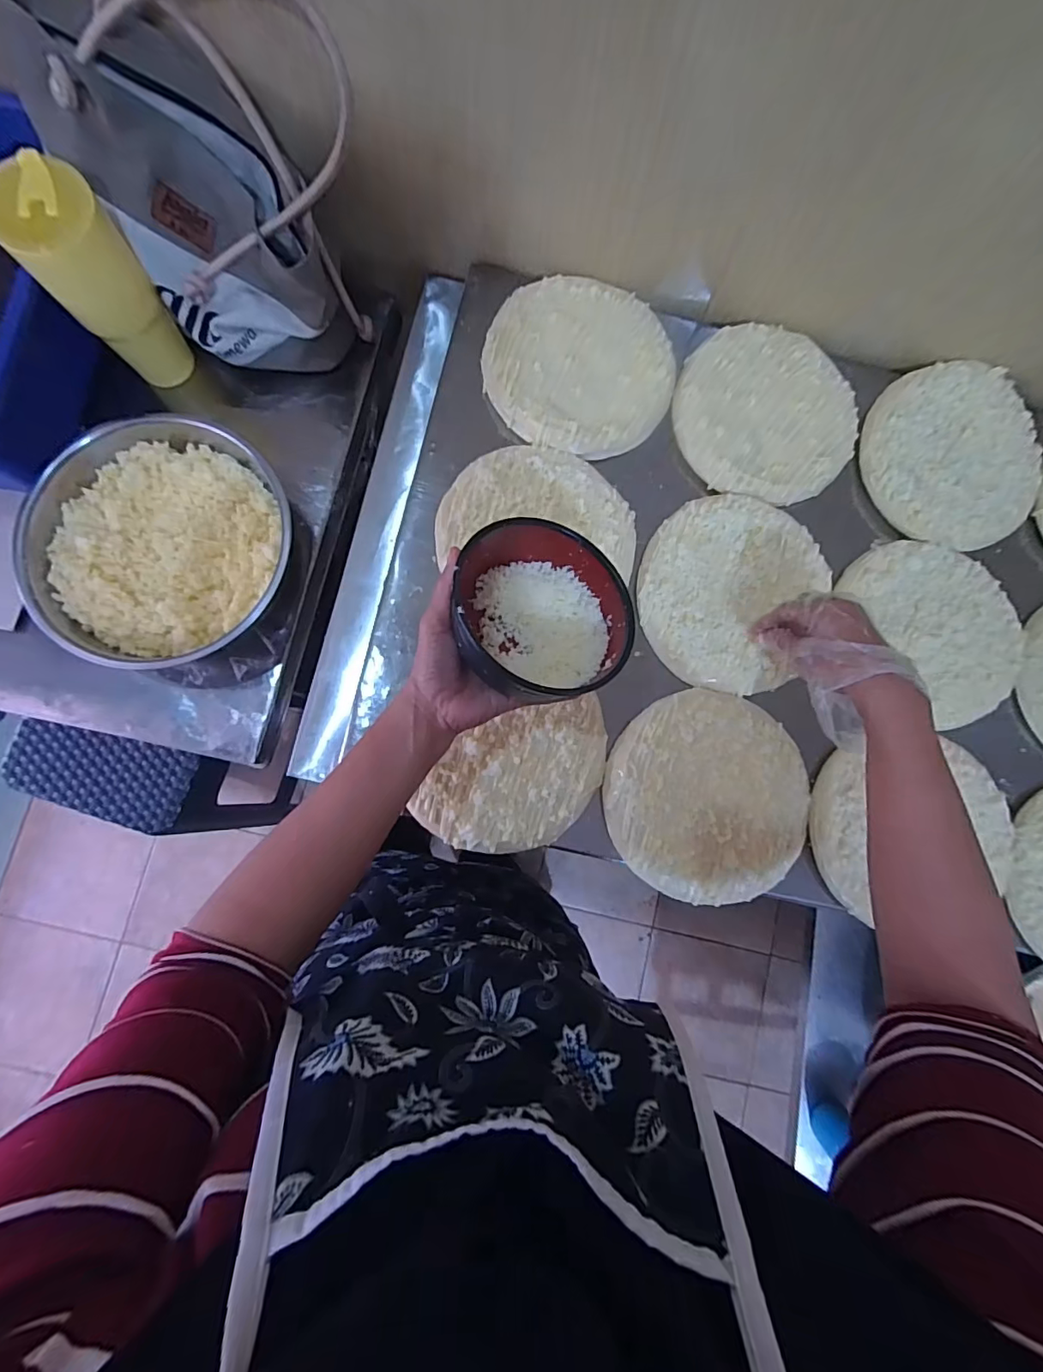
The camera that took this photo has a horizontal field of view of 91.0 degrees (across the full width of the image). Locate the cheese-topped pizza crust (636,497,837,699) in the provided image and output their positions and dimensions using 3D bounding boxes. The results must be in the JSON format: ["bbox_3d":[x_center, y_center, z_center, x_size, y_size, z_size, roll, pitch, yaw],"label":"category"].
[{"bbox_3d":[0.215,-0.098,0.533,0.177,0.015,0.199,17,83,-2],"label":"cheese-topped pizza crust"}]

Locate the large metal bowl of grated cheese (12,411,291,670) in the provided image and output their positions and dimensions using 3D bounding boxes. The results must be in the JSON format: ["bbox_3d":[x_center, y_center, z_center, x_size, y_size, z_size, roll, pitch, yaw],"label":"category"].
[{"bbox_3d":[-0.371,-0.145,0.538,0.250,0.092,0.250,0,84,-4],"label":"large metal bowl of grated cheese"}]

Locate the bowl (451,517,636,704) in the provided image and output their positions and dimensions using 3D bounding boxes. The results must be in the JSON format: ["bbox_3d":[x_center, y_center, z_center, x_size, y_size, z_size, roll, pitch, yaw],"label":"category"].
[{"bbox_3d":[0.019,-0.059,0.403,0.137,0.063,0.126,0,84,-4],"label":"bowl"}]

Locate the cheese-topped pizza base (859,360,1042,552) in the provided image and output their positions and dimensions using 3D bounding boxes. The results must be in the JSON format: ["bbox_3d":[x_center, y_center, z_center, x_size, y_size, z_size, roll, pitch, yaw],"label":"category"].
[{"bbox_3d":[0.478,-0.255,0.565,0.192,0.025,0.201,0,84,-4],"label":"cheese-topped pizza base"}]

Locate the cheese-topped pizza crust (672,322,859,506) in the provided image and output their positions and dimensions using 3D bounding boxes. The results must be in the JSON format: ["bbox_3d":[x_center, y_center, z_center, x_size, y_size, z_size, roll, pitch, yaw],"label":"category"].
[{"bbox_3d":[0.267,-0.296,0.556,0.194,0.016,0.186,0,84,-4],"label":"cheese-topped pizza crust"}]

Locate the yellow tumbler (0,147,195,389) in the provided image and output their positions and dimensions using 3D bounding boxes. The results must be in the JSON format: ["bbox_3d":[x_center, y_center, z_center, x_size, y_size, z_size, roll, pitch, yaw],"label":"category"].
[{"bbox_3d":[-0.417,-0.399,0.519,0.084,0.175,0.081,0,84,-4],"label":"yellow tumbler"}]

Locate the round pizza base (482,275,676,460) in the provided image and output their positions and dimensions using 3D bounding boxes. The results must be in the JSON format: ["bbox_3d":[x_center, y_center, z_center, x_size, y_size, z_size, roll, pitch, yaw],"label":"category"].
[{"bbox_3d":[0.062,-0.342,0.547,0.195,0.019,0.187,0,84,-4],"label":"round pizza base"}]

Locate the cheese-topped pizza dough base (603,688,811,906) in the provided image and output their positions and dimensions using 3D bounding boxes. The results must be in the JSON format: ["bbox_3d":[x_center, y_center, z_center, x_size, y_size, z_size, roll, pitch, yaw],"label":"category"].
[{"bbox_3d":[0.183,0.105,0.496,0.193,0.013,0.197,8,83,-3],"label":"cheese-topped pizza dough base"}]

